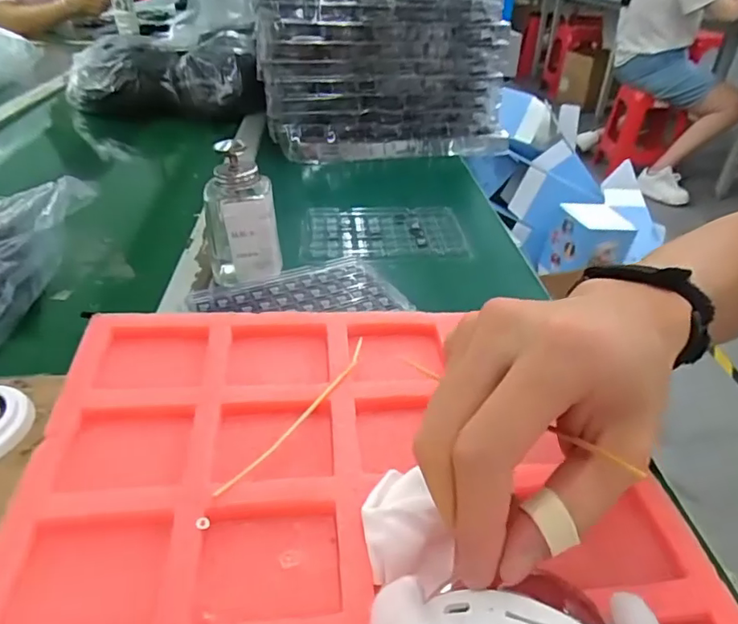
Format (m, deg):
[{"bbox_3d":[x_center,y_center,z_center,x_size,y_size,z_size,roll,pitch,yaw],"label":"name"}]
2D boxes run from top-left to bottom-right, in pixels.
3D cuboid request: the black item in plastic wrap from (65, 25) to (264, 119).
[{"bbox_3d":[-0.351,-0.428,0.981,0.352,0.115,0.191,8,35,10],"label":"black item in plastic wrap"}]

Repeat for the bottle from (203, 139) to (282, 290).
[{"bbox_3d":[-0.113,-0.083,0.467,0.060,0.111,0.054,-10,36,-15],"label":"bottle"}]

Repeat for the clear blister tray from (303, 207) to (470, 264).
[{"bbox_3d":[0.015,-0.087,0.578,0.172,0.010,0.118,-4,35,-7],"label":"clear blister tray"}]

